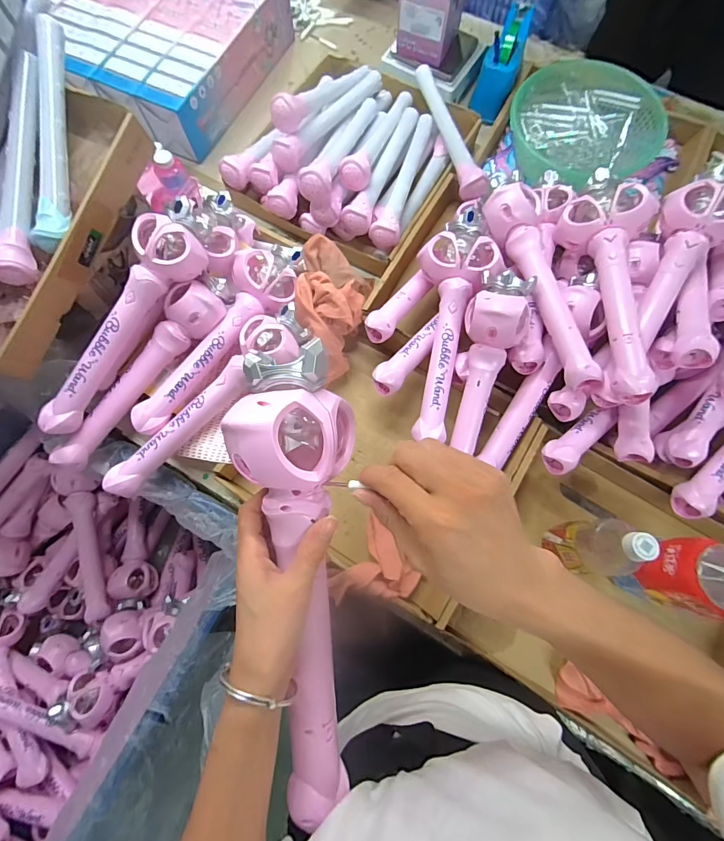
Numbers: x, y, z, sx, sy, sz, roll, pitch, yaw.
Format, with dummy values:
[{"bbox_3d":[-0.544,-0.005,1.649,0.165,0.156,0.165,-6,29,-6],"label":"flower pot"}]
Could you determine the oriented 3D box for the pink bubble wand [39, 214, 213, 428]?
[{"bbox_3d":[-0.342,-0.129,0.577,0.077,0.076,0.329,31,89,9],"label":"pink bubble wand"}]

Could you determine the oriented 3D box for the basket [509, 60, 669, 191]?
[{"bbox_3d":[0.402,-0.549,0.748,0.236,0.076,0.226,0,74,1],"label":"basket"}]

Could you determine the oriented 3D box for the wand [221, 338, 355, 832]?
[{"bbox_3d":[-0.044,0.120,0.303,0.079,0.065,0.344,-3,95,0],"label":"wand"}]

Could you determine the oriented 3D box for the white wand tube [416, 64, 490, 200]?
[{"bbox_3d":[0.166,-0.550,0.765,0.045,0.047,0.328,-12,74,-3],"label":"white wand tube"}]

